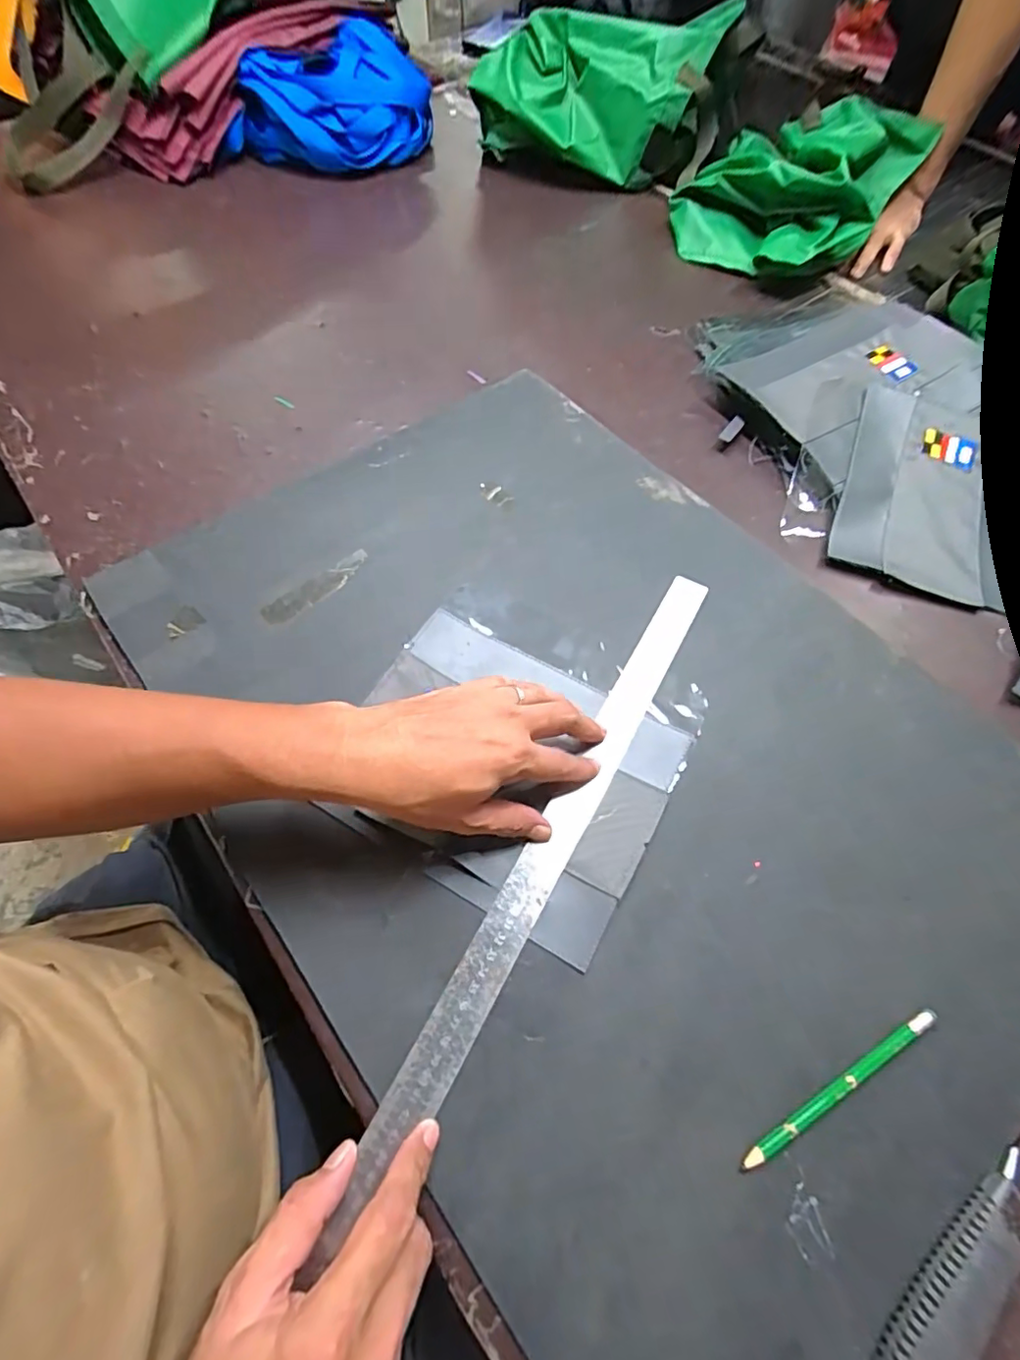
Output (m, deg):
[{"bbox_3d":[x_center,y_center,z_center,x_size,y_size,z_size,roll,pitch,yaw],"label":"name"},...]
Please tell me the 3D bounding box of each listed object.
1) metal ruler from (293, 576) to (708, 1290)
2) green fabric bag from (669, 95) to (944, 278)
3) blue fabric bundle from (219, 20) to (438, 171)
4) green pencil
[{"bbox_3d":[0.035,0.097,0.381,0.030,0.007,0.469,28,63,13],"label":"metal ruler"},{"bbox_3d":[0.364,-0.636,0.738,0.221,0.103,0.292,35,66,17],"label":"green fabric bag"},{"bbox_3d":[-0.264,-0.830,0.828,0.285,0.118,0.153,-5,61,-4],"label":"blue fabric bundle"},{"bbox_3d":[0.181,0.220,0.311,0.138,0.004,0.008,-25,64,-14],"label":"green pencil"}]

